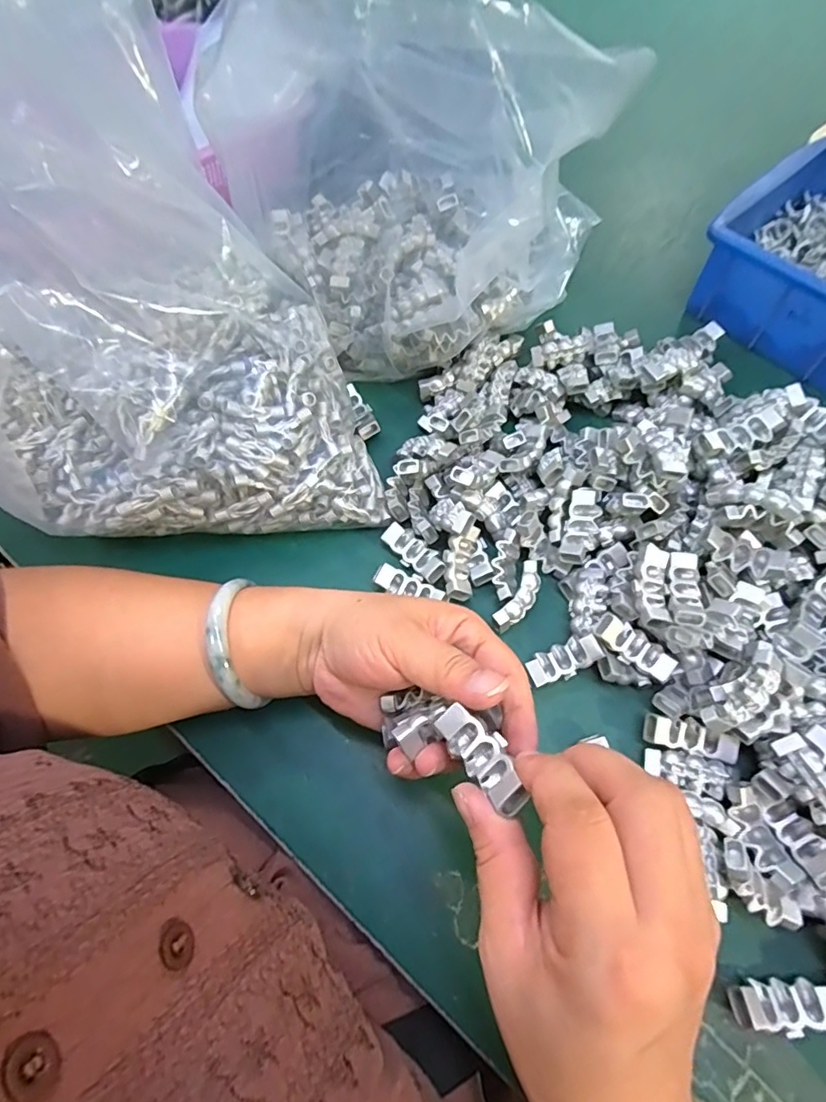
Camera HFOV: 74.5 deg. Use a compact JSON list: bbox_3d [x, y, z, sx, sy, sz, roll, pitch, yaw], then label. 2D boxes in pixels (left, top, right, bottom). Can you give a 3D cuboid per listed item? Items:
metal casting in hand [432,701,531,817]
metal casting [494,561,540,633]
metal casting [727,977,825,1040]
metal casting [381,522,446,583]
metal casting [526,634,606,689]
[{"bbox_3d":[0.027,0.082,0.213,0.015,0.014,0.044,-29,46,-16],"label":"metal casting in hand"},{"bbox_3d":[0.064,0.031,0.331,0.016,0.016,0.048,29,68,14],"label":"metal casting"},{"bbox_3d":[0.166,0.204,0.243,0.047,0.015,0.018,-1,64,0],"label":"metal casting"},{"bbox_3d":[0.001,0.001,0.346,0.017,0.017,0.046,-41,70,-17],"label":"metal casting"},{"bbox_3d":[0.087,0.062,0.313,0.041,0.009,0.020,-26,64,8],"label":"metal casting"}]

